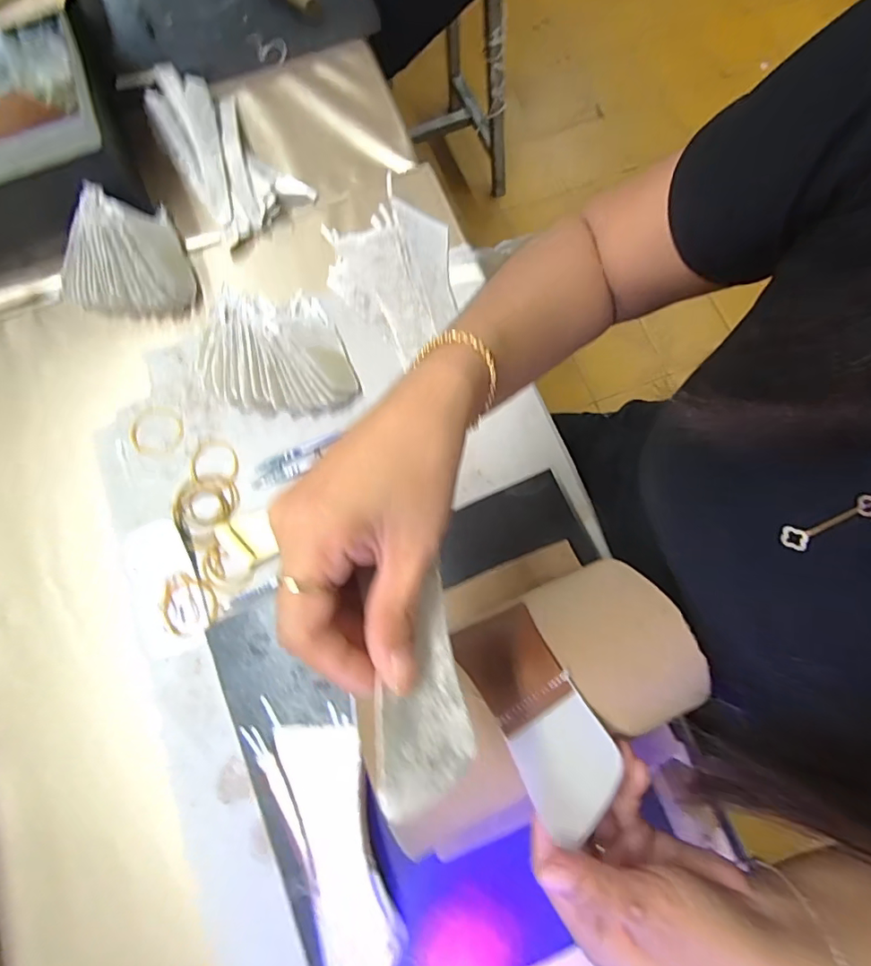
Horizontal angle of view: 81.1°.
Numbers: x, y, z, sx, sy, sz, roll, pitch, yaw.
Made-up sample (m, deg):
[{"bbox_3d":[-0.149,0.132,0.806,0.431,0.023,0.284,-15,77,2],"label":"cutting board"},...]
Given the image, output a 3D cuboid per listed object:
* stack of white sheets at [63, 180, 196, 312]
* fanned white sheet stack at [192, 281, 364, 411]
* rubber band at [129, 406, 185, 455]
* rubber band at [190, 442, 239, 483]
[{"bbox_3d":[-0.287,-0.219,0.477,0.120,0.050,0.110,4,77,3],"label":"stack of white sheets"},{"bbox_3d":[-0.148,-0.117,0.453,0.133,0.033,0.116,-12,76,-1],"label":"fanned white sheet stack"},{"bbox_3d":[-0.252,-0.047,0.460,0.047,0.004,0.045,-2,76,1],"label":"rubber band"},{"bbox_3d":[-0.195,-0.019,0.449,0.041,0.004,0.037,1,72,-3],"label":"rubber band"}]

